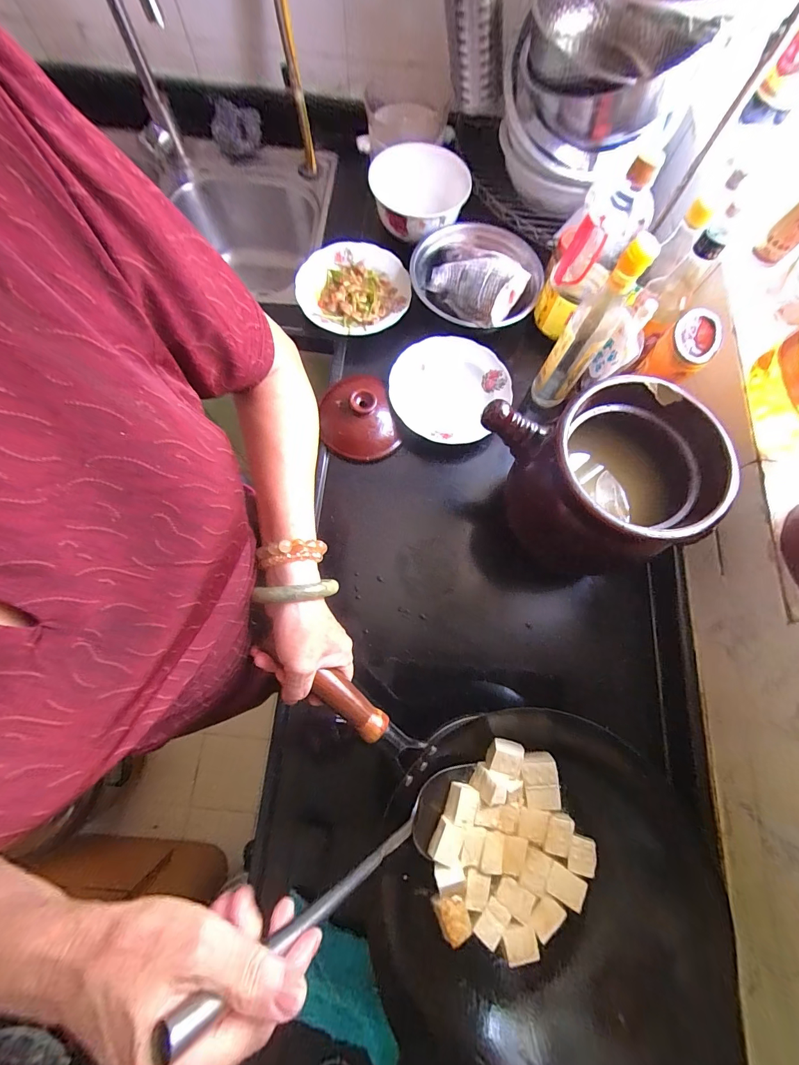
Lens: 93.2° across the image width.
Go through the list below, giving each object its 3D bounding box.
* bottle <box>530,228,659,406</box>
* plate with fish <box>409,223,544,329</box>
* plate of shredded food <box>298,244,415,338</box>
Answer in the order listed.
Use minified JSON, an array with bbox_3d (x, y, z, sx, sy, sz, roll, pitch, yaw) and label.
[{"bbox_3d":[0.264,-0.280,0.535,0.059,0.259,0.063,37,77,9],"label":"bottle"},{"bbox_3d":[0.130,-0.448,0.636,0.217,0.059,0.222,0,74,-1],"label":"plate with fish"},{"bbox_3d":[-0.081,-0.428,0.665,0.194,0.023,0.182,0,74,-1],"label":"plate of shredded food"}]

